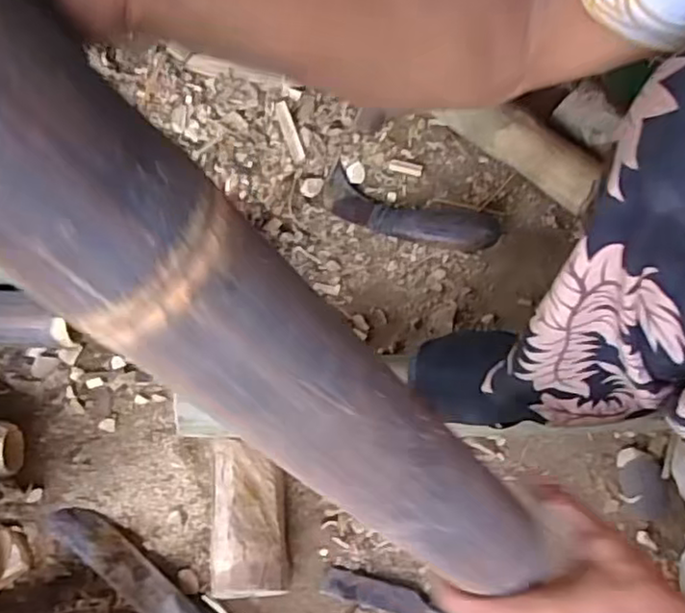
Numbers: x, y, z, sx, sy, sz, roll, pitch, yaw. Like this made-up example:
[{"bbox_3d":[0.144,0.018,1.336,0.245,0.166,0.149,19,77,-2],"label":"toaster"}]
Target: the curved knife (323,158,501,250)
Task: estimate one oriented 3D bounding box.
[{"bbox_3d":[0.074,-0.113,0.777,0.218,0.047,0.073,20,70,10],"label":"curved knife"}]

